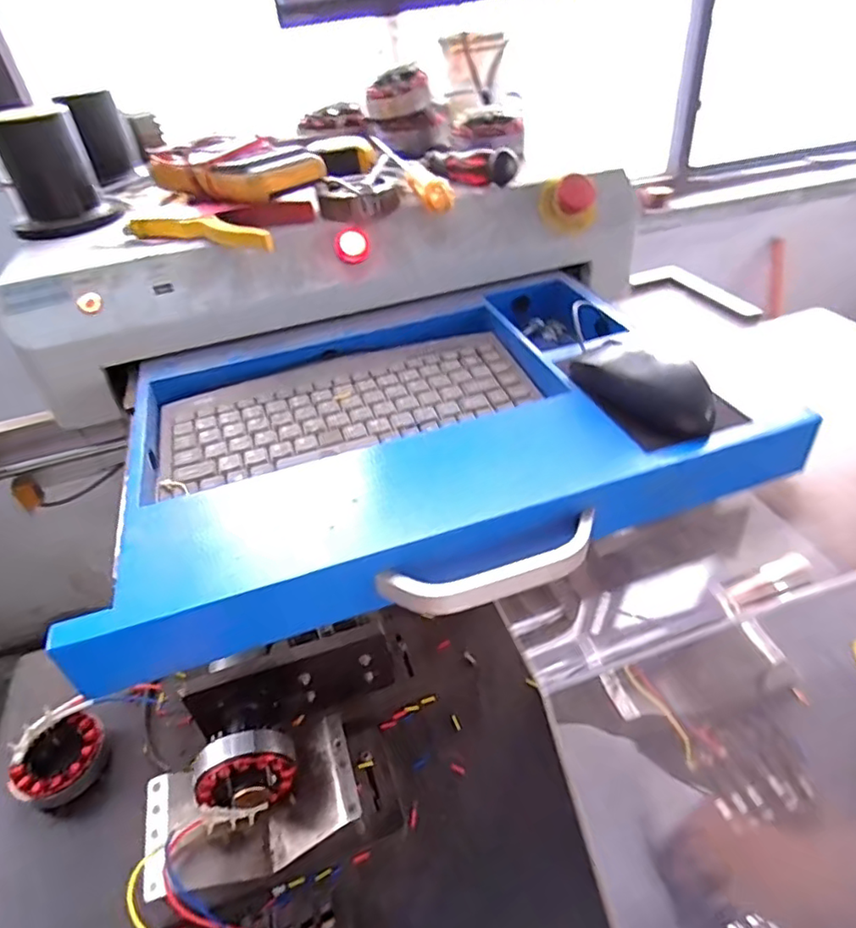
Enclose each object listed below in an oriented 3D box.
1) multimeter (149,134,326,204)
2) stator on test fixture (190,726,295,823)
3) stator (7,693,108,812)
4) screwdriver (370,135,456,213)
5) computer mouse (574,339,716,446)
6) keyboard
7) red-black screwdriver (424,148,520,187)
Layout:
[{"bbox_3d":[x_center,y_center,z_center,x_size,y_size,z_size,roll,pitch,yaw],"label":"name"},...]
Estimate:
[{"bbox_3d":[-0.184,-0.290,0.582,0.157,0.036,0.112,28,48,35],"label":"multimeter"},{"bbox_3d":[-0.162,0.281,0.530,0.087,0.069,0.051,-15,39,-14],"label":"stator on test fixture"},{"bbox_3d":[-0.377,0.308,0.616,0.078,0.052,0.092,22,45,30],"label":"stator"},{"bbox_3d":[-0.020,-0.307,0.619,0.028,0.025,0.253,-12,38,-10],"label":"screwdriver"},{"bbox_3d":[0.152,-0.054,0.419,0.062,0.045,0.106,-19,40,-19],"label":"computer mouse"},{"bbox_3d":[-0.066,-0.054,0.490,0.294,0.018,0.126,-13,39,-12],"label":"keyboard"},{"bbox_3d":[0.041,-0.301,0.601,0.107,0.029,0.023,20,44,28],"label":"red-black screwdriver"}]

